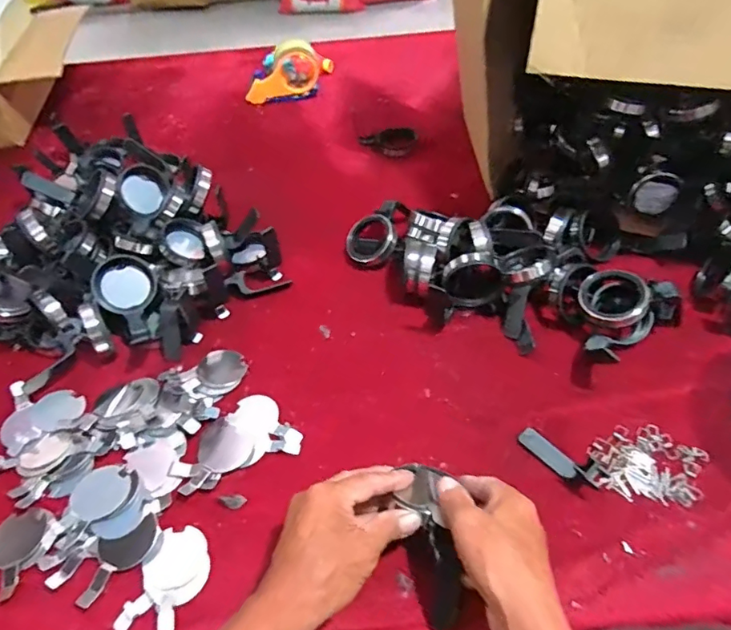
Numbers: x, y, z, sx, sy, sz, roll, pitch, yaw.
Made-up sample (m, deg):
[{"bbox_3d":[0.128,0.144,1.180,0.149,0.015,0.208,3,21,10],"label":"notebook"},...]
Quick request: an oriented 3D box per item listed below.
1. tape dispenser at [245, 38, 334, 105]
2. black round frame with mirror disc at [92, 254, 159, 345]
[{"bbox_3d":[-0.158,-0.513,1.077,0.193,0.083,0.107,-11,50,-6],"label":"tape dispenser"},{"bbox_3d":[-0.296,-0.022,0.636,0.071,0.022,0.108,-2,75,-22],"label":"black round frame with mirror disc"}]

